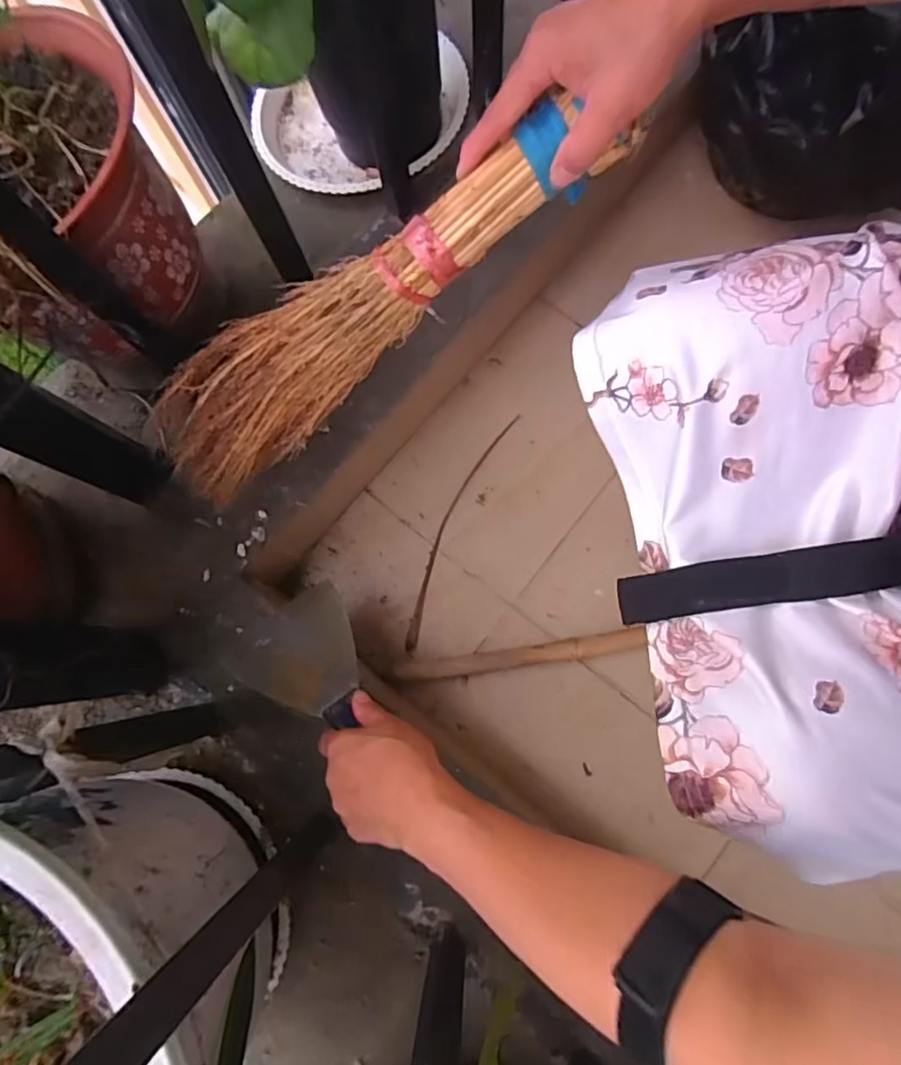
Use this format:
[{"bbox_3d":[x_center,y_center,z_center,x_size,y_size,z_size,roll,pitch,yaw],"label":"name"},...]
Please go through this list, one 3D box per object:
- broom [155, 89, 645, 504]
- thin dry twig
[{"bbox_3d":[-0.066,-0.149,0.417,0.353,0.058,0.079,-33,78,18],"label":"broom"},{"bbox_3d":[0.005,-0.006,0.664,0.029,0.007,0.281,23,79,5],"label":"thin dry twig"}]

